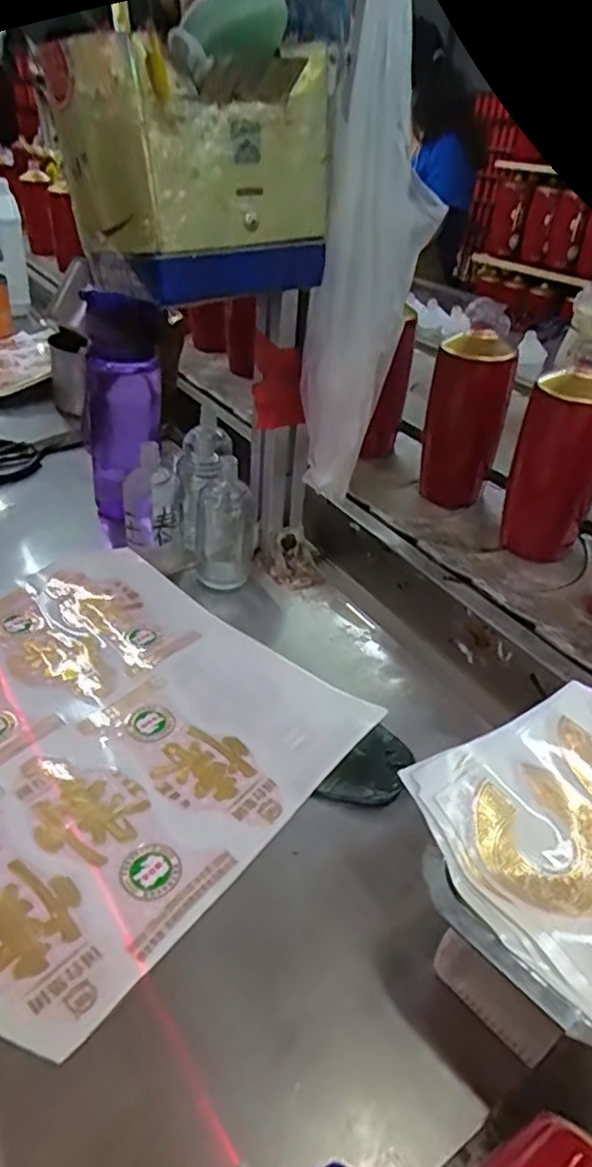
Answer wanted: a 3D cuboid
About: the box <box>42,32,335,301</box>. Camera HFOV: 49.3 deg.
[{"bbox_3d":[-0.071,-0.276,0.439,0.151,0.123,0.119,-25,46,-33],"label":"box"}]

